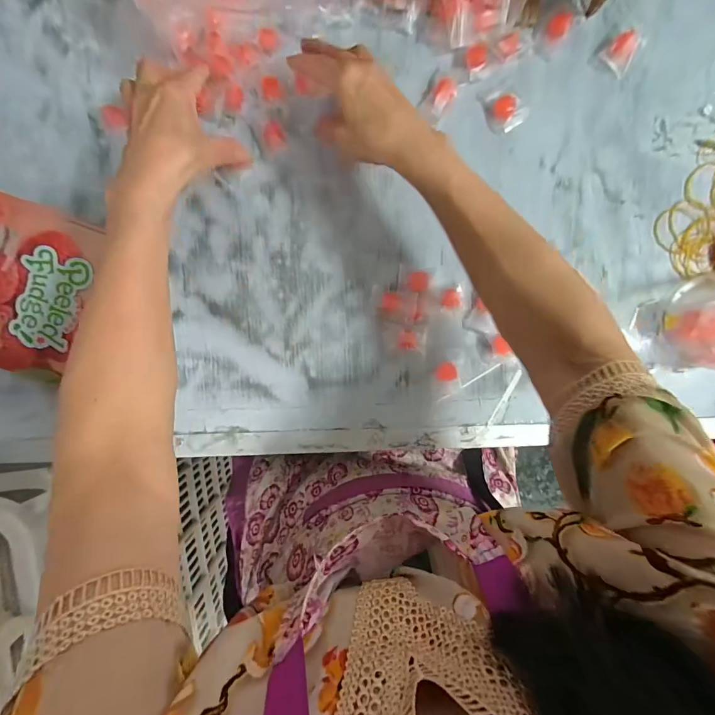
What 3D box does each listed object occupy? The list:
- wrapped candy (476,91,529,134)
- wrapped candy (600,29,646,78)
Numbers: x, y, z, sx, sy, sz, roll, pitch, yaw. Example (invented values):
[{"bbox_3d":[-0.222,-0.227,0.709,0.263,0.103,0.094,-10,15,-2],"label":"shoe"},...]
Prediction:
[{"bbox_3d":[0.156,-0.263,0.377,0.039,0.010,0.046,-24,93,0],"label":"wrapped candy"},{"bbox_3d":[0.275,-0.316,0.368,0.031,0.017,0.029,42,91,-3],"label":"wrapped candy"}]

